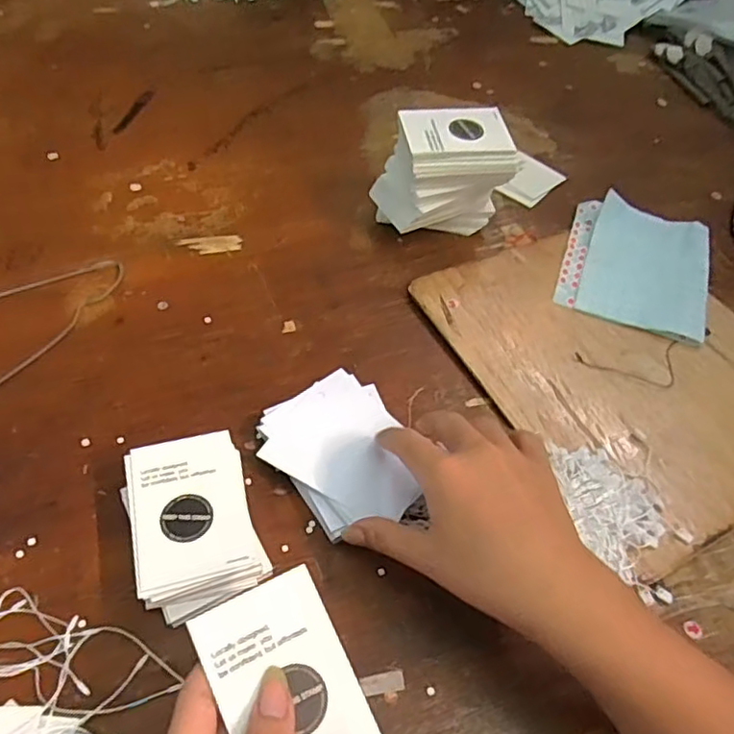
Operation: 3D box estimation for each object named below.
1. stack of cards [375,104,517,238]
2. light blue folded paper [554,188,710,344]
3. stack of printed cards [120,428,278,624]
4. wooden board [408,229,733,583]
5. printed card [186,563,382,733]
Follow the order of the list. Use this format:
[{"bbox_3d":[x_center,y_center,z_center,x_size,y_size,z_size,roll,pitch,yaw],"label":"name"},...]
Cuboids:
[{"bbox_3d":[0.066,-0.170,0.550,0.106,0.088,0.072,-14,54,-15],"label":"stack of cards"},{"bbox_3d":[0.245,-0.095,0.555,0.123,0.011,0.155,19,53,10],"label":"light blue folded paper"},{"bbox_3d":[-0.104,0.092,0.368,0.069,0.029,0.101,-15,54,-16],"label":"stack of printed cards"},{"bbox_3d":[0.203,-0.007,0.490,0.233,0.008,0.284,-21,56,-20],"label":"wooden board"},{"bbox_3d":[-0.036,0.145,0.280,0.059,0.004,0.089,-20,73,-26],"label":"printed card"}]

